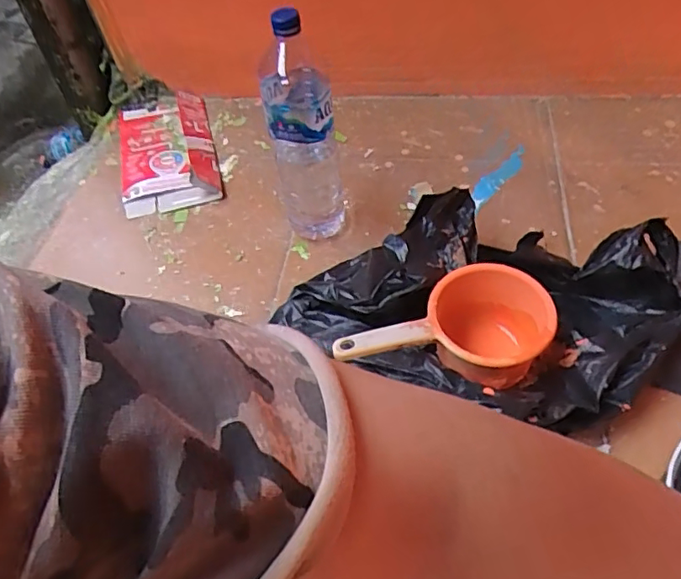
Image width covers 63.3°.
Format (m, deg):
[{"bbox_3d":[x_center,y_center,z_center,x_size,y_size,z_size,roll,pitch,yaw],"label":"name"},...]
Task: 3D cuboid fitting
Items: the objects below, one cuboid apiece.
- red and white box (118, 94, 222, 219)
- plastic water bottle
[{"bbox_3d":[-0.309,-0.254,0.972,0.166,0.045,0.331,-15,50,-8],"label":"red and white box"},{"bbox_3d":[-0.048,-0.201,0.721,0.084,0.301,0.087,-8,50,-2],"label":"plastic water bottle"}]

